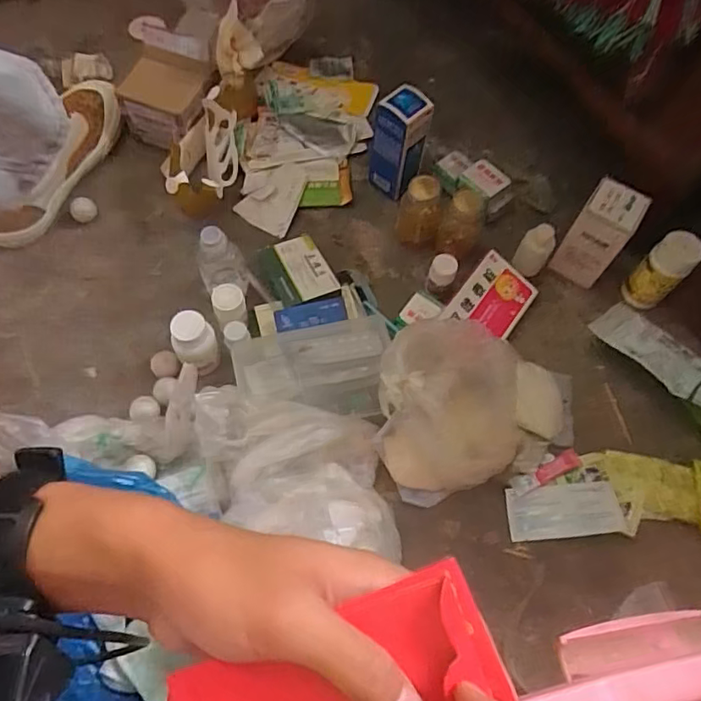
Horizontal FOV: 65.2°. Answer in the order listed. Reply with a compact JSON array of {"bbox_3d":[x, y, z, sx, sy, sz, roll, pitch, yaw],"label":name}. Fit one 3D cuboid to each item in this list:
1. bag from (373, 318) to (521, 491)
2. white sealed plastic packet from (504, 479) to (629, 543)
[{"bbox_3d":[0.097,0.058,0.556,0.133,0.106,0.139,2,65,0],"label":"bag"},{"bbox_3d":[0.223,0.169,0.575,0.114,0.009,0.053,-7,64,6],"label":"white sealed plastic packet"}]

